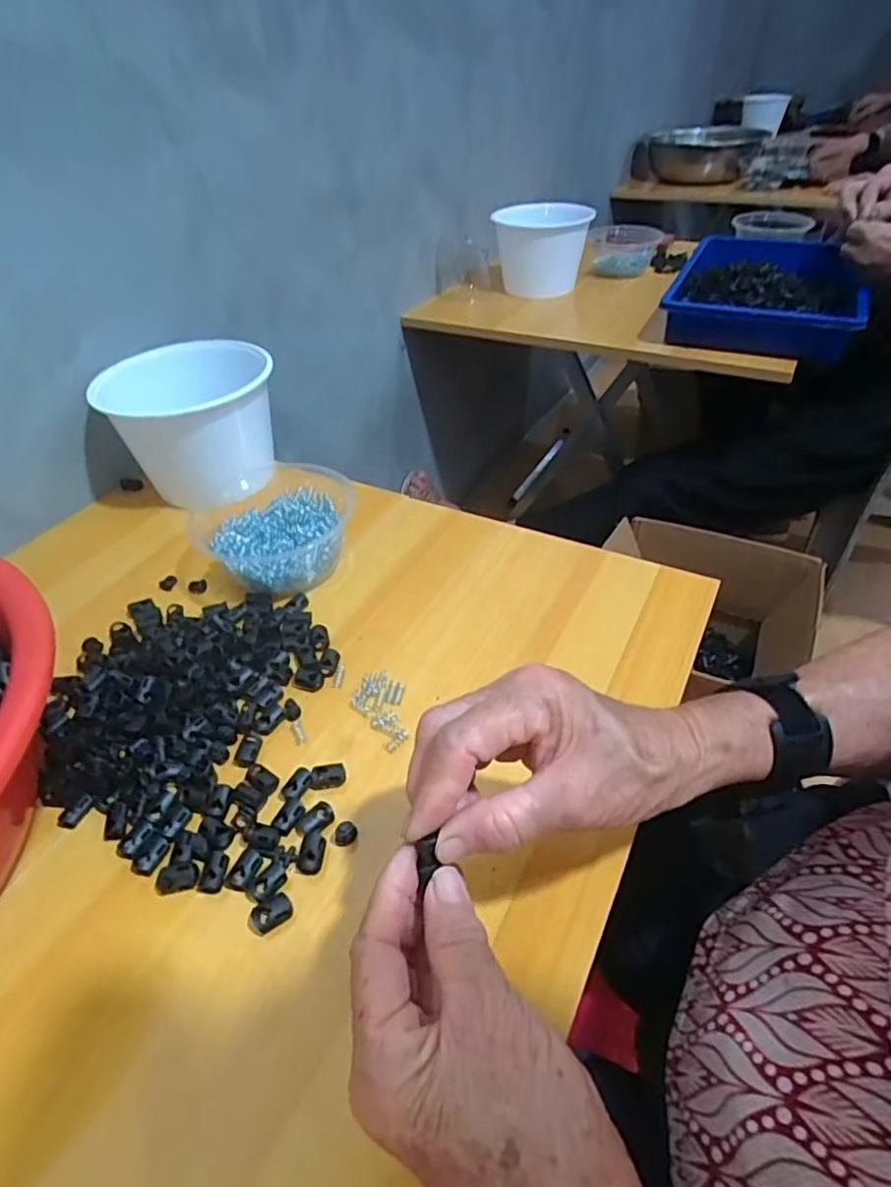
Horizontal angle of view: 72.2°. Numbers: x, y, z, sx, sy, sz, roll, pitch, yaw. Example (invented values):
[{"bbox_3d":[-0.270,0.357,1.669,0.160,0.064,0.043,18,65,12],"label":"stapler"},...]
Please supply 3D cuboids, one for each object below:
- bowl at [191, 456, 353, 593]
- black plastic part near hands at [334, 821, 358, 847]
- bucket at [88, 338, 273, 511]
[{"bbox_3d":[-0.153,-0.056,0.540,0.147,0.054,0.135,-2,43,2],"label":"bowl"},{"bbox_3d":[-0.058,0.137,0.350,0.013,0.010,0.010,-13,43,-12],"label":"black plastic part near hands"},{"bbox_3d":[-0.243,-0.172,0.613,0.147,0.121,0.143,-7,43,-4],"label":"bucket"}]

